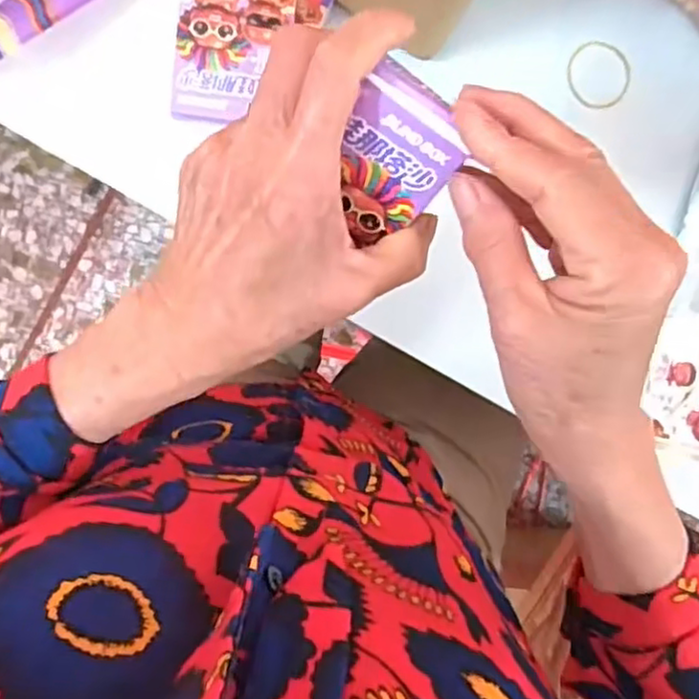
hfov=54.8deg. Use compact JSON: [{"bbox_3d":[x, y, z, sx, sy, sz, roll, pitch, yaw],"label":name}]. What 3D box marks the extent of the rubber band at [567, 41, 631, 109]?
[{"bbox_3d":[0.167,-0.183,0.449,0.043,0.004,0.044,-1,94,-5],"label":"rubber band"}]

